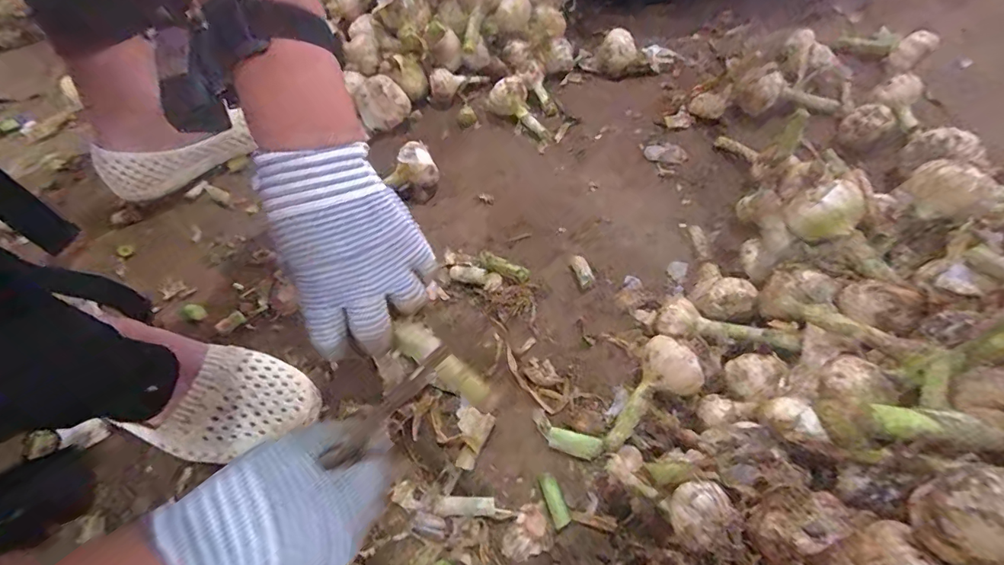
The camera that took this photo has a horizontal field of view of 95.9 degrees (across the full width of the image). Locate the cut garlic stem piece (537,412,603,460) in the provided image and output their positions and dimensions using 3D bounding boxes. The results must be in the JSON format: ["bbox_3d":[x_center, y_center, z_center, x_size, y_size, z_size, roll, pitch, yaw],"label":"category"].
[{"bbox_3d":[0.055,0.134,0.391,0.059,0.008,0.022,24,65,17],"label":"cut garlic stem piece"}]

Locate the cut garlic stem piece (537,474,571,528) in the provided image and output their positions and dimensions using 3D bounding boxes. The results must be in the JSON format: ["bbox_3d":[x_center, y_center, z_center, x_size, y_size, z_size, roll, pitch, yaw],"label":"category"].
[{"bbox_3d":[0.042,0.174,0.364,0.014,0.007,0.042,-19,47,-6],"label":"cut garlic stem piece"}]

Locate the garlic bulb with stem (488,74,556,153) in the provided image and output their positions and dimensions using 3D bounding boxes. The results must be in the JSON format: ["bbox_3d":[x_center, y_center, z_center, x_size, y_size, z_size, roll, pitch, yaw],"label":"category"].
[{"bbox_3d":[0.027,-0.212,0.580,0.038,0.045,0.100,-42,90,-18],"label":"garlic bulb with stem"}]

